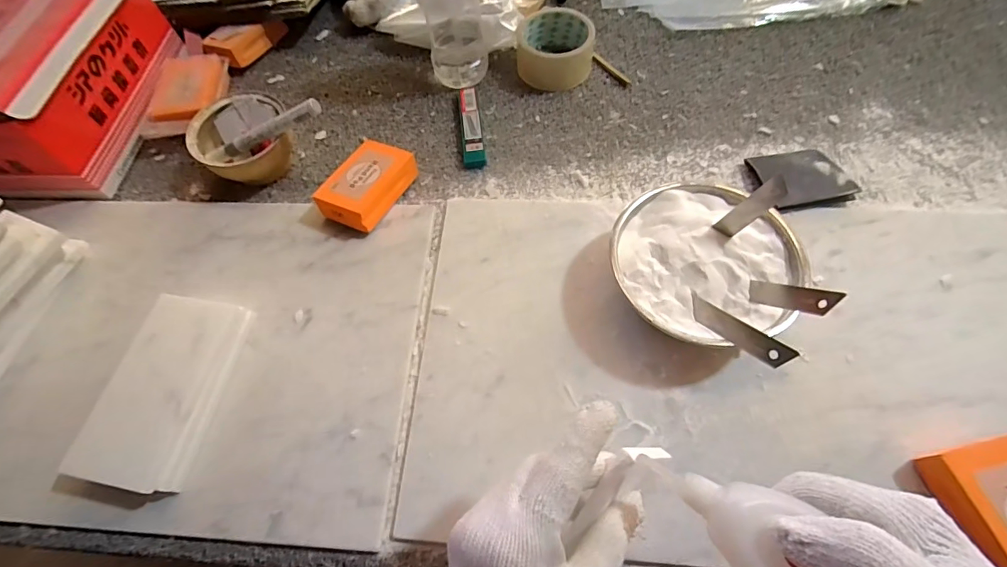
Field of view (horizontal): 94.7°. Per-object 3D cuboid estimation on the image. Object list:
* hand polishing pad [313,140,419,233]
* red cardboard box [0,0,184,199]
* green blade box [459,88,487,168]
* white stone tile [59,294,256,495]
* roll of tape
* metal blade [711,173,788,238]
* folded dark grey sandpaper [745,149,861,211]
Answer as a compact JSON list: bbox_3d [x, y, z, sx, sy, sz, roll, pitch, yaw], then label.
[{"bbox_3d":[-0.138,-0.099,0.466,0.060,0.034,0.095,23,64,14],"label":"hand polishing pad"},{"bbox_3d":[-0.512,-0.225,0.510,0.186,0.106,0.255,2,61,3],"label":"red cardboard box"},{"bbox_3d":[-0.036,-0.176,0.517,0.022,0.011,0.111,-6,61,-1],"label":"green blade box"},{"bbox_3d":[-0.272,0.082,0.369,0.081,0.037,0.156,9,61,7],"label":"white stone tile"},{"bbox_3d":[0.060,-0.274,0.543,0.087,0.043,0.082,-1,61,2],"label":"roll of tape"},{"bbox_3d":[0.200,-0.061,0.373,0.059,0.004,0.017,-42,81,19],"label":"metal blade"},{"bbox_3d":[0.290,-0.104,0.455,0.079,0.022,0.073,-9,61,-3],"label":"folded dark grey sandpaper"}]

